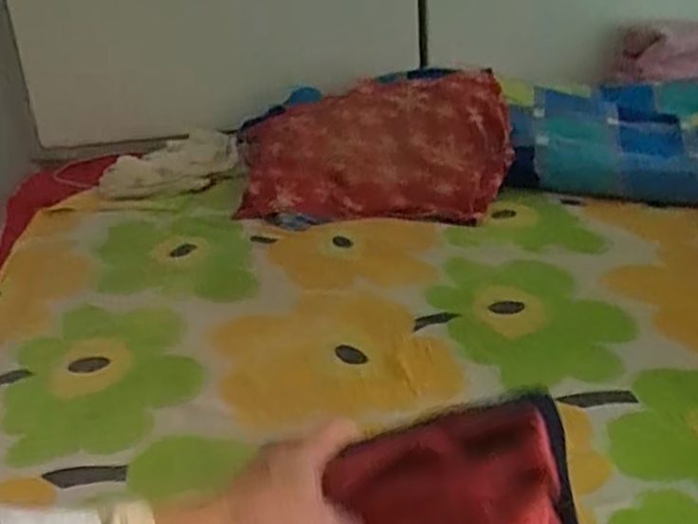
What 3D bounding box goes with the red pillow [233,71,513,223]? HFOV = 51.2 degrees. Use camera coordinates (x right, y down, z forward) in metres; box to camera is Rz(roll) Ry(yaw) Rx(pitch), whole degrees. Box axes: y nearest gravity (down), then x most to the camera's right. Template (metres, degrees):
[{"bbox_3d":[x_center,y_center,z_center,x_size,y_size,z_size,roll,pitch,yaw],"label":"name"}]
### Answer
[{"bbox_3d":[0.047,-0.219,1.418,0.532,0.204,0.261,0,29,6],"label":"red pillow"}]

